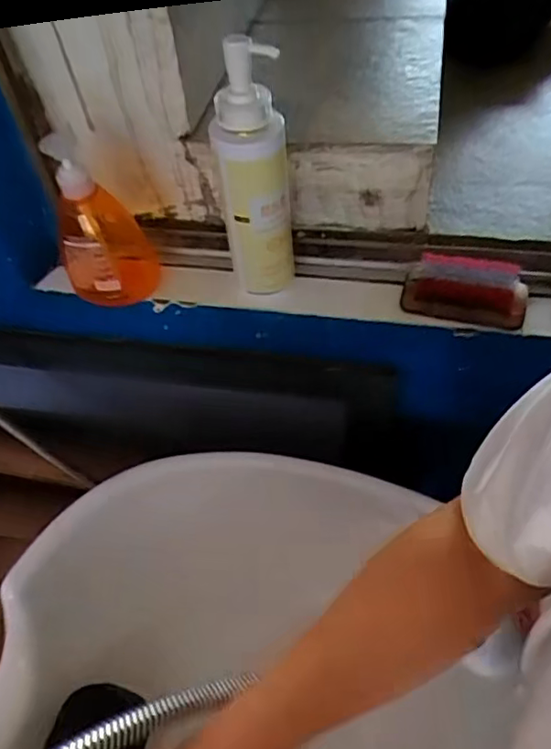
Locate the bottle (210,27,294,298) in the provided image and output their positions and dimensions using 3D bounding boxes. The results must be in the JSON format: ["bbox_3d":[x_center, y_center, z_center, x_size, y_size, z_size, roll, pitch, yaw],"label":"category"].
[{"bbox_3d":[-0.018,-0.170,0.526,0.062,0.228,0.049,-4,50,2],"label":"bottle"}]

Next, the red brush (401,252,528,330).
[{"bbox_3d":[0.185,-0.087,0.578,0.112,0.030,0.068,10,52,13],"label":"red brush"}]

